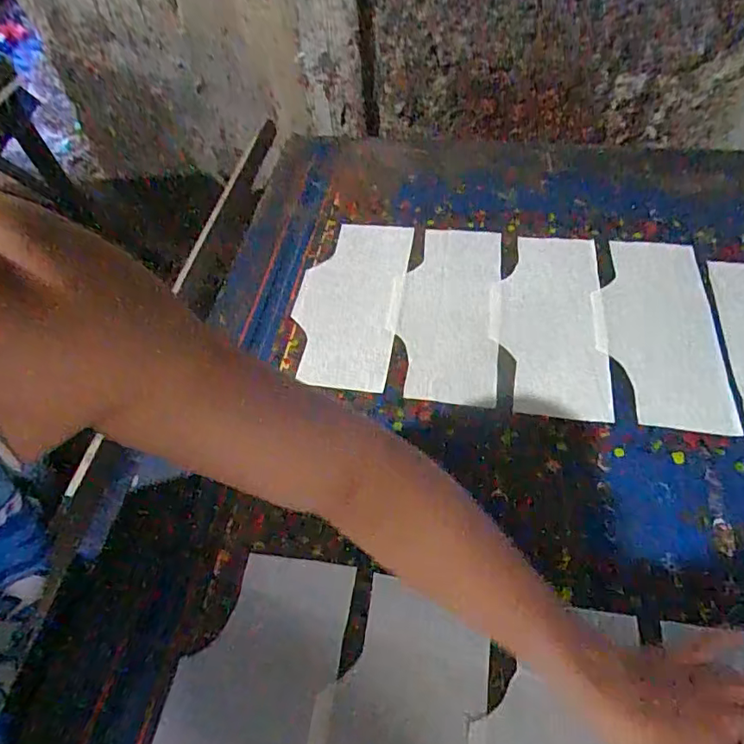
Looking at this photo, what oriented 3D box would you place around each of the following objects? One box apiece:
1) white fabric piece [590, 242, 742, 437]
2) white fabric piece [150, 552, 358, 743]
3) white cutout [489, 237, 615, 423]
[{"bbox_3d":[0.341,-0.056,0.638,0.137,0.009,0.280,6,57,8],"label":"white fabric piece"},{"bbox_3d":[-0.106,0.296,0.423,0.130,0.013,0.286,9,57,6],"label":"white fabric piece"},{"bbox_3d":[0.220,-0.070,0.667,0.137,0.008,0.294,5,55,9],"label":"white cutout"}]

